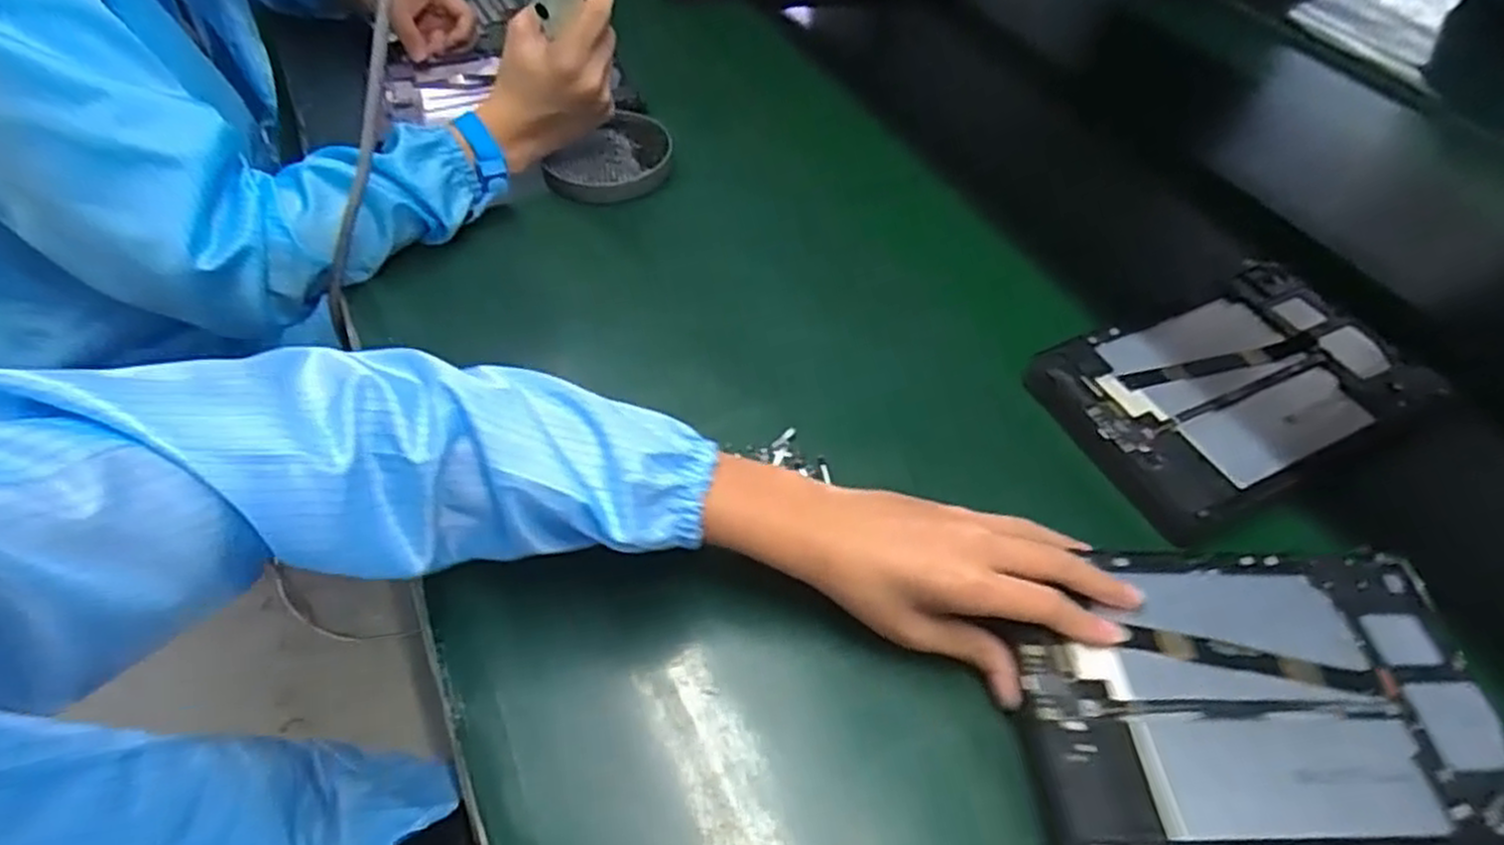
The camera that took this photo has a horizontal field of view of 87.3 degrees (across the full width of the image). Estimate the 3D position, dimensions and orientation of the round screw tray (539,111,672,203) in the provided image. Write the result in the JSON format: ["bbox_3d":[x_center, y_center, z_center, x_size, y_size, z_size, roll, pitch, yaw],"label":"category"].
[{"bbox_3d":[-0.128,-0.243,0.710,0.107,0.022,0.106,1,51,-1],"label":"round screw tray"}]

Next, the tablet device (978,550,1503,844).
[{"bbox_3d":[0.248,0.132,0.387,0.242,0.023,0.154,0,51,-3],"label":"tablet device"}]

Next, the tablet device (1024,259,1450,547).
[{"bbox_3d":[0.329,-0.025,0.540,0.250,0.016,0.155,-22,54,-18],"label":"tablet device"}]

